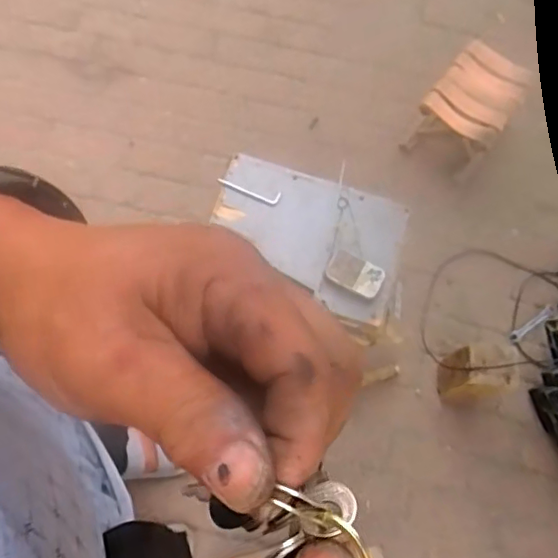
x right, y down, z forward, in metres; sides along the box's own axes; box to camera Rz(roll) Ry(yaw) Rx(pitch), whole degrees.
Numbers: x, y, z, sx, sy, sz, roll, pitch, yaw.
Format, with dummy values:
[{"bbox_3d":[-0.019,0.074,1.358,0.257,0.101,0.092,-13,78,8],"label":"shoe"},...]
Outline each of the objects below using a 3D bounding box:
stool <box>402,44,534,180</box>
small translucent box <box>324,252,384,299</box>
[{"bbox_3d":[0.491,-0.436,1.474,0.201,0.217,0.267,35,72,7],"label":"stool"},{"bbox_3d":[0.125,-0.008,0.933,0.092,0.013,0.059,24,71,4],"label":"small translucent box"}]

